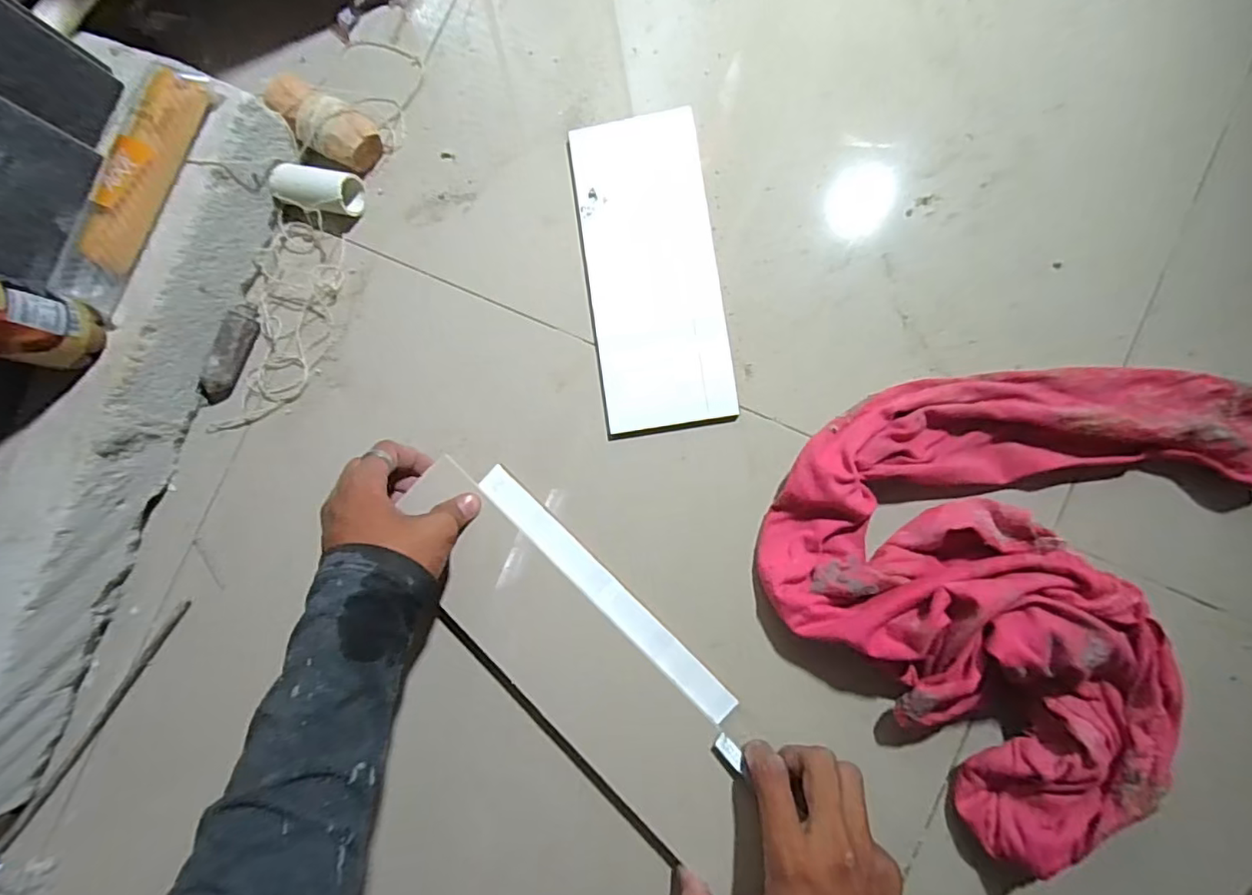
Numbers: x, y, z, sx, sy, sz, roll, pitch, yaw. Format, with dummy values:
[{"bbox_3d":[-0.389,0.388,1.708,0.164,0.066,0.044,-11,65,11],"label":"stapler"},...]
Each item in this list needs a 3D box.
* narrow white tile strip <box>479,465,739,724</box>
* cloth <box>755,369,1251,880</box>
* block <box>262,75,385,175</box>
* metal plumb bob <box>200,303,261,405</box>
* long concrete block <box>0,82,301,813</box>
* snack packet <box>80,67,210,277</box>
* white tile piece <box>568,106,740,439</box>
[{"bbox_3d":[-0.017,0.106,0.433,0.247,0.015,0.023,44,92,9],"label":"narrow white tile strip"},{"bbox_3d":[0.233,0.063,0.374,0.250,0.072,0.314,27,89,9],"label":"cloth"},{"bbox_3d":[-0.249,-0.268,0.477,0.089,0.031,0.045,34,90,-7],"label":"block"},{"bbox_3d":[-0.333,-0.078,0.482,0.024,0.026,0.088,21,88,9],"label":"metal plumb bob"},{"bbox_3d":[-0.428,-0.003,0.461,0.104,0.084,0.586,21,88,9],"label":"long concrete block"},{"bbox_3d":[-0.349,-0.199,0.418,0.019,0.035,0.144,21,87,40],"label":"snack packet"},{"bbox_3d":[0.019,-0.137,0.446,0.099,0.008,0.247,-9,84,7],"label":"white tile piece"}]

